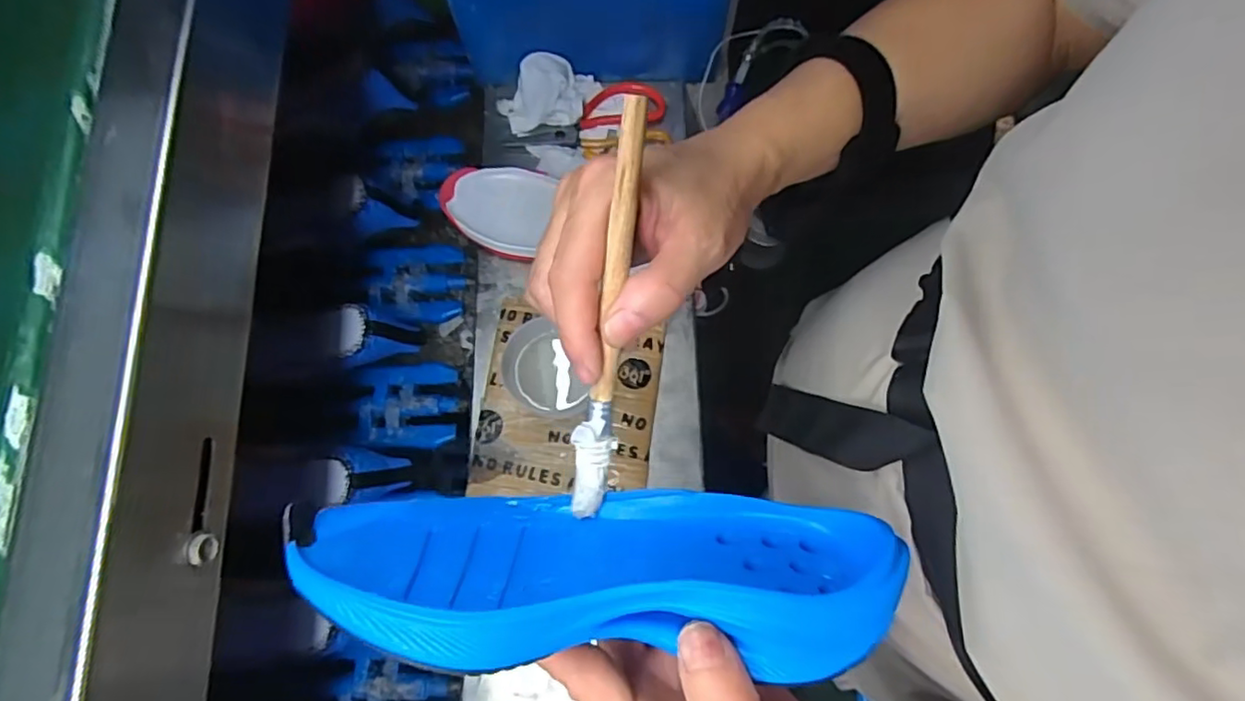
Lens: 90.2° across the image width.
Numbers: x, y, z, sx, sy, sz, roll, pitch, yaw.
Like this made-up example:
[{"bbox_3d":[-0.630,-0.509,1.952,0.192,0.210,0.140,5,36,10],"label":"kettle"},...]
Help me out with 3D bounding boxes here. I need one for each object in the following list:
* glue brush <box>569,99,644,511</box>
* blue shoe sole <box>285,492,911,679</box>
[{"bbox_3d":[-0.006,-0.009,0.261,0.016,0.009,0.181,9,111,4],"label":"glue brush"},{"bbox_3d":[-0.008,0.095,0.261,0.240,0.105,0.048,2,103,-2],"label":"blue shoe sole"}]

